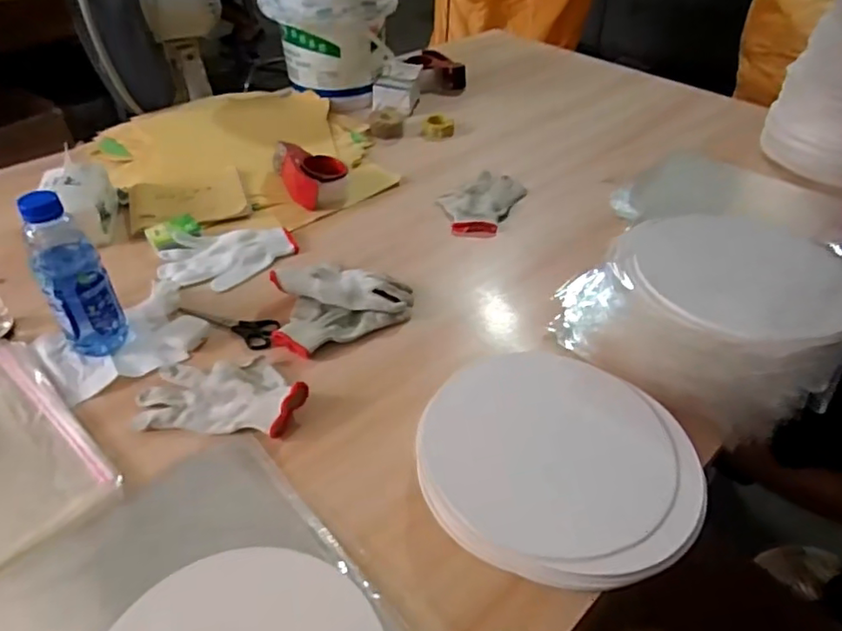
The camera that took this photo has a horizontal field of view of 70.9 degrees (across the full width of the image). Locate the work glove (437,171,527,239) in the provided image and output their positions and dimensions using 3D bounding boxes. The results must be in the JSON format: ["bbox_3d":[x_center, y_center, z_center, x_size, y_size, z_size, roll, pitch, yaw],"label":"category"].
[{"bbox_3d":[0.101,-0.199,1.029,0.120,0.033,0.198,18,44,19],"label":"work glove"}]

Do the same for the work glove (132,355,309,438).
[{"bbox_3d":[-0.224,0.082,0.672,0.186,0.027,0.108,3,41,2],"label":"work glove"}]

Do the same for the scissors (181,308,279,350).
[{"bbox_3d":[-0.254,0.005,0.787,0.153,0.008,0.053,21,45,21],"label":"scissors"}]

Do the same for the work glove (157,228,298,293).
[{"bbox_3d":[-0.284,-0.084,0.880,0.190,0.029,0.125,-5,42,-7],"label":"work glove"}]

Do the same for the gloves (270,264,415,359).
[{"bbox_3d":[-0.120,-0.025,0.795,0.183,0.034,0.147,-24,47,-26],"label":"gloves"}]

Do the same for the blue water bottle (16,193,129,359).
[{"bbox_3d":[-0.398,-0.041,0.676,0.070,0.193,0.058,-29,50,-30],"label":"blue water bottle"}]

